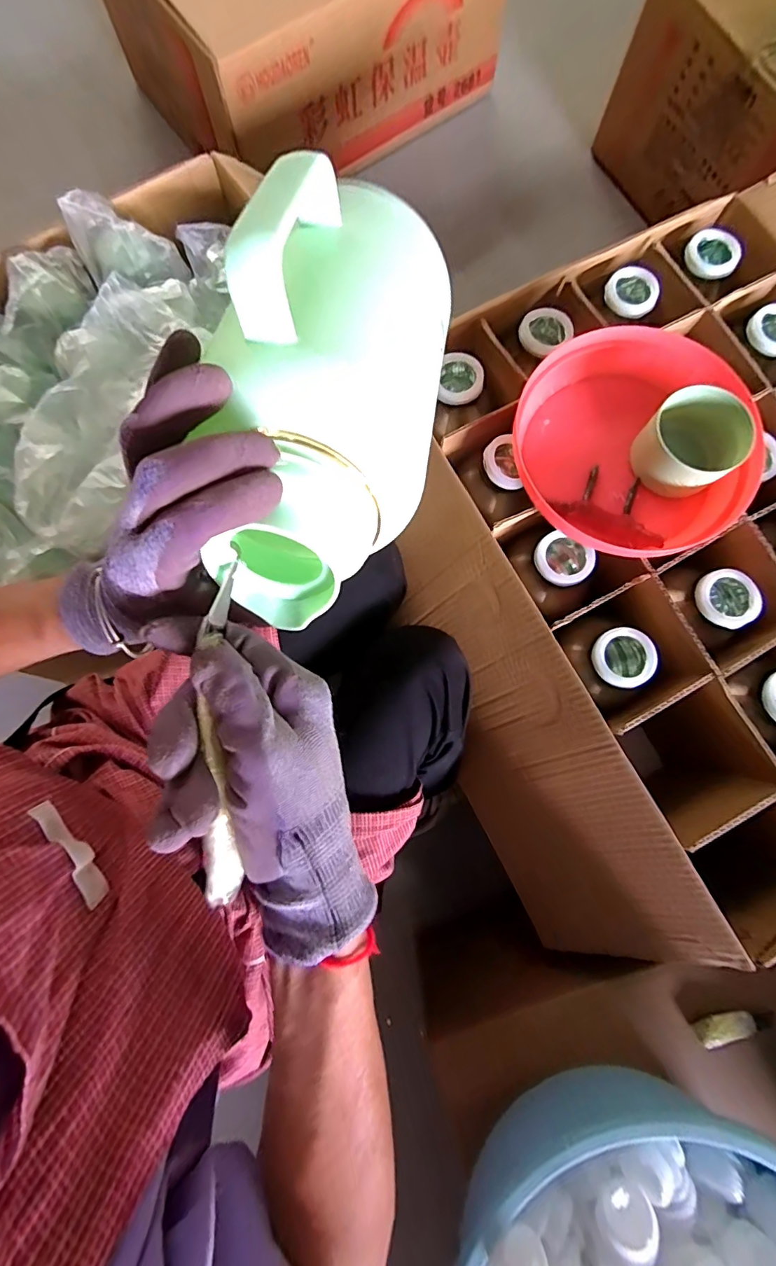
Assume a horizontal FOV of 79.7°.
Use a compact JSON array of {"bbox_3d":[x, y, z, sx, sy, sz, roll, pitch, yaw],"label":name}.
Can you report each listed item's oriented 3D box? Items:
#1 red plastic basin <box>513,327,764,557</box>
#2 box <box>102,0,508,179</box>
[{"bbox_3d":[0.254,-0.192,0.479,0.219,0.057,0.230,0,80,0],"label":"red plastic basin"},{"bbox_3d":[-0.161,-1.294,0.951,0.697,0.320,0.464,-34,82,-6],"label":"box"}]

